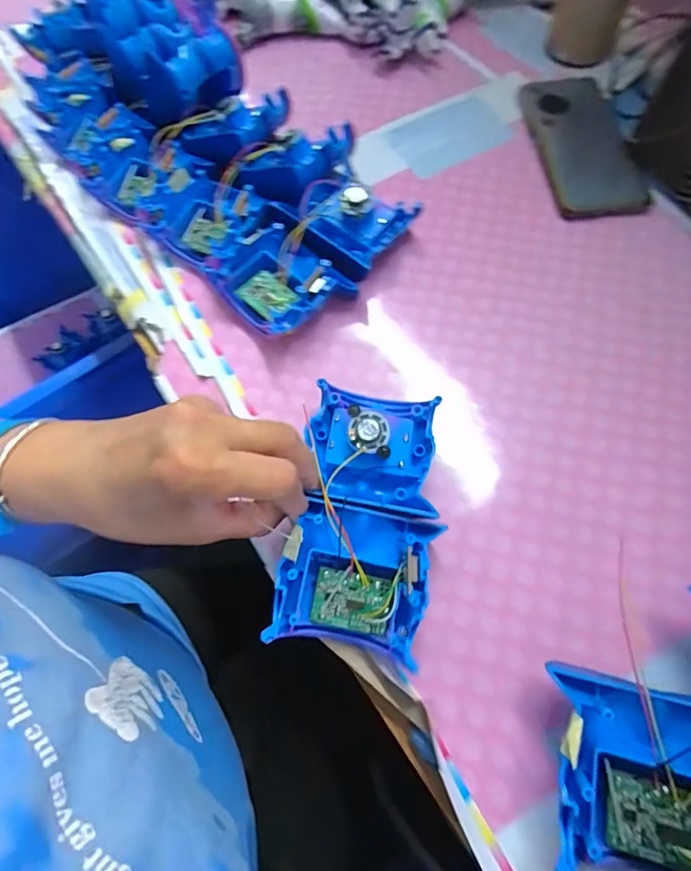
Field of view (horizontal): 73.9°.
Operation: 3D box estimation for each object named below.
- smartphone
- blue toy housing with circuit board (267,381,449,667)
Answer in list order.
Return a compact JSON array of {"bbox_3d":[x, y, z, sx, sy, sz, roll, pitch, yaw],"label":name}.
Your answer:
[{"bbox_3d":[0.212,-0.262,0.414,0.077,0.013,0.165,-8,67,-1],"label":"smartphone"},{"bbox_3d":[0.006,0.044,0.276,0.091,0.035,0.158,6,69,6],"label":"blue toy housing with circuit board"}]

